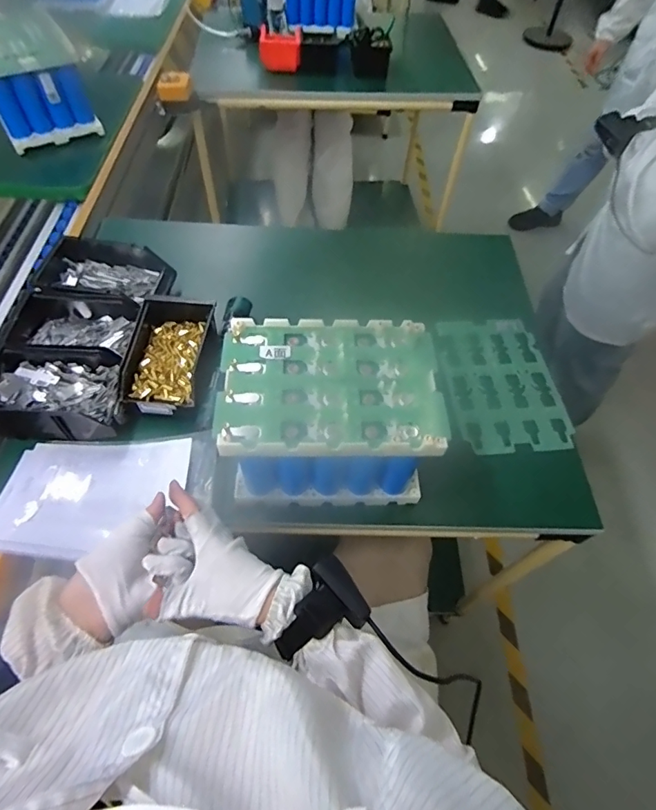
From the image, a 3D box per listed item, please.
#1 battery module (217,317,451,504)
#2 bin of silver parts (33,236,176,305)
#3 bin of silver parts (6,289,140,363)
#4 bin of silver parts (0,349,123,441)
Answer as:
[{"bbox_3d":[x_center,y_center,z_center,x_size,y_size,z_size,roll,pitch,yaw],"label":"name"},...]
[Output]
[{"bbox_3d":[0.002,0.013,0.570,0.247,0.138,0.189,1,57,-2],"label":"battery module"},{"bbox_3d":[-0.359,-0.209,0.749,0.192,0.060,0.132,4,57,0],"label":"bin of silver parts"},{"bbox_3d":[-0.369,-0.113,0.678,0.172,0.053,0.120,5,57,0],"label":"bin of silver parts"},{"bbox_3d":[-0.371,-0.014,0.632,0.172,0.059,0.118,-3,57,-5],"label":"bin of silver parts"}]

